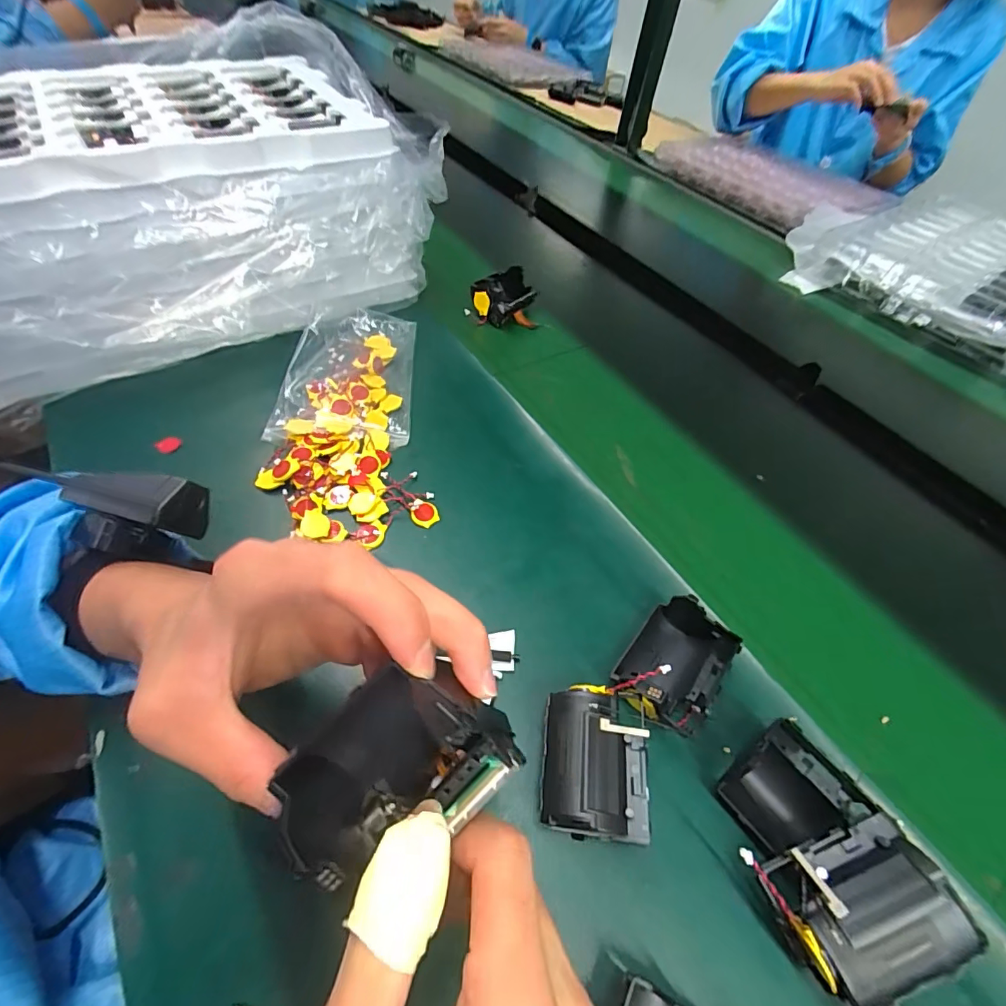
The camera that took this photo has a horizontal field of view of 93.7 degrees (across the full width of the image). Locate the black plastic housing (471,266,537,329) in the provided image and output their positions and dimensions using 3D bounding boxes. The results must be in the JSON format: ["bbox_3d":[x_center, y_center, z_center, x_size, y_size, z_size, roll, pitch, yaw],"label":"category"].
[{"bbox_3d":[0.000,-0.241,0.549,0.052,0.047,0.064,27,56,14],"label":"black plastic housing"}]

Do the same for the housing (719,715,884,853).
[{"bbox_3d":[0.152,0.159,0.254,0.051,0.033,0.054,-30,61,-24],"label":"housing"}]

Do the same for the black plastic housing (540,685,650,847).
[{"bbox_3d":[0.048,0.140,0.254,0.053,0.044,0.067,9,52,0],"label":"black plastic housing"}]

